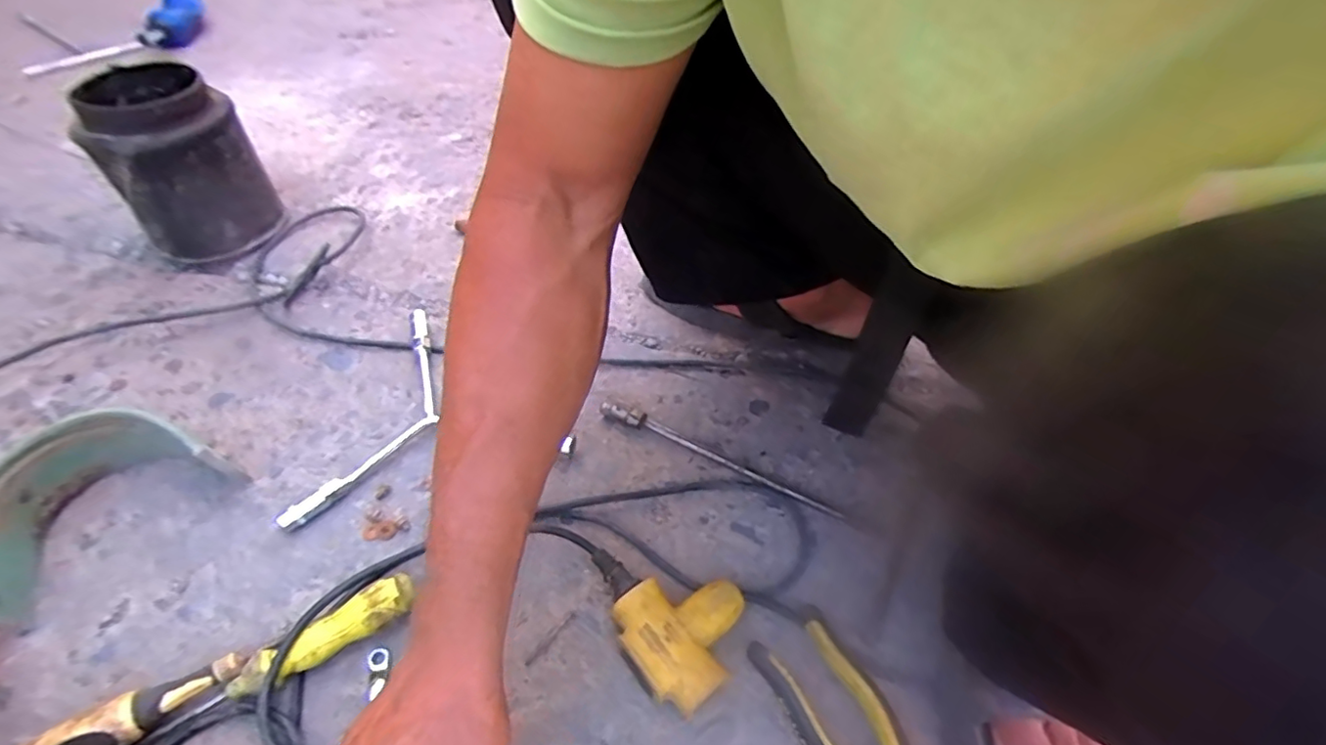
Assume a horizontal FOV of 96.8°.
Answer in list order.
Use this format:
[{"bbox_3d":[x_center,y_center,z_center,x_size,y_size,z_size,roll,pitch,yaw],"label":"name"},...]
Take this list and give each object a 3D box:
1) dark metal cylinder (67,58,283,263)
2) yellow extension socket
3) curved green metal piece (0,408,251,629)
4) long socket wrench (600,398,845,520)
[{"bbox_3d":[-0.520,-0.221,0.644,0.131,0.174,0.137,-33,59,-28],"label":"dark metal cylinder"},{"bbox_3d":[0.015,0.181,0.409,0.087,0.041,0.081,-30,59,-27],"label":"yellow extension socket"},{"bbox_3d":[-0.423,0.105,0.415,0.106,0.068,0.178,23,52,16],"label":"curved green metal piece"},{"bbox_3d":[0.047,0.074,0.517,0.228,0.016,0.016,23,52,16],"label":"long socket wrench"}]

